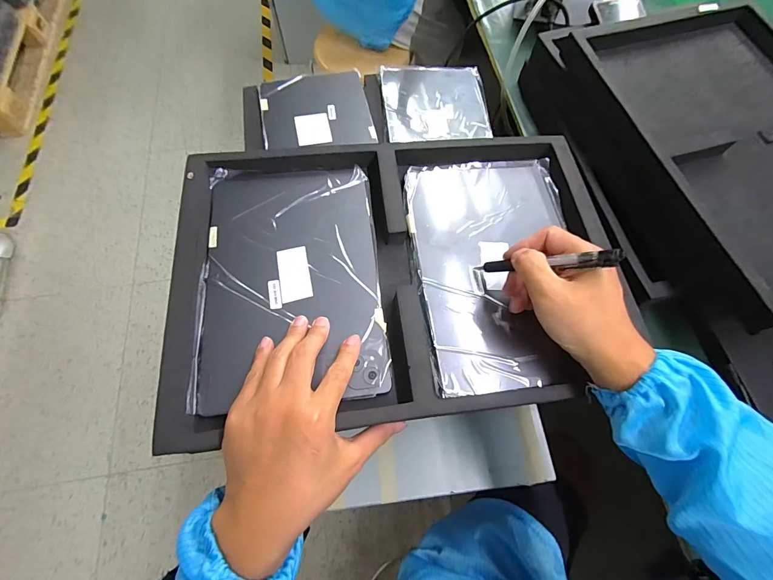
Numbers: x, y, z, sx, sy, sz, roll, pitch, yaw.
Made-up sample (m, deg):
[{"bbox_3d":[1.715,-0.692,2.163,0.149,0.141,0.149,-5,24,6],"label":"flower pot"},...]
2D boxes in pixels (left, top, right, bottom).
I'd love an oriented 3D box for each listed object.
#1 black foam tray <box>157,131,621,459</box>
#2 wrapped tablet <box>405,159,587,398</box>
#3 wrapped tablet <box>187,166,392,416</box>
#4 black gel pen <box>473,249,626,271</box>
[{"bbox_3d":[0.014,-0.027,0.363,0.420,0.051,0.313,-7,68,-2],"label":"black foam tray"},{"bbox_3d":[0.113,-0.031,0.378,0.167,0.012,0.265,-2,64,-3],"label":"wrapped tablet"},{"bbox_3d":[-0.095,-0.019,0.359,0.169,0.016,0.251,-7,68,-2],"label":"wrapped tablet"},{"bbox_3d":[0.131,-0.024,0.313,0.012,0.132,0.010,38,68,-27],"label":"black gel pen"}]

